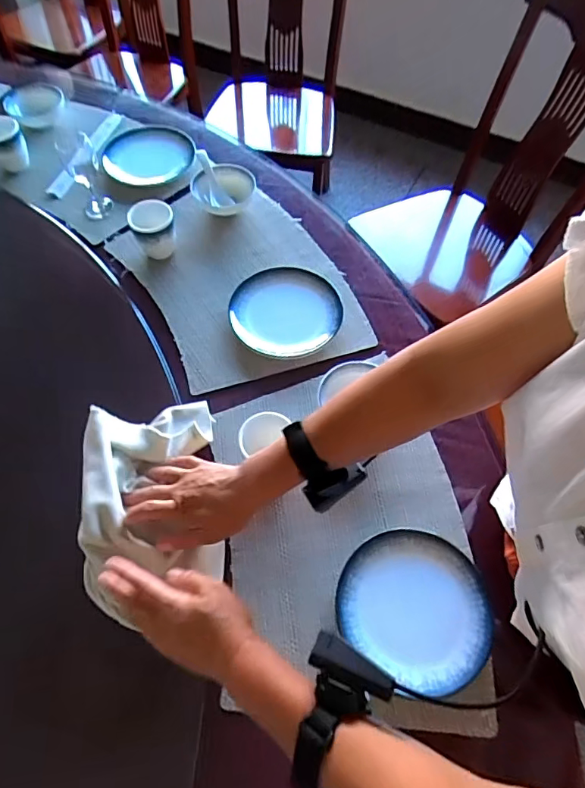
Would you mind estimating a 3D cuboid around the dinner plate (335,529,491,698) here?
[{"bbox_3d":[0.144,0.243,0.565,0.167,0.014,0.157,0,61,0],"label":"dinner plate"}]

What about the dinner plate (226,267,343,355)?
[{"bbox_3d":[-0.008,-0.137,0.758,0.168,0.024,0.170,3,58,-4],"label":"dinner plate"}]

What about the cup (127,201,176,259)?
[{"bbox_3d":[-0.225,-0.267,0.795,0.067,0.082,0.061,0,61,0],"label":"cup"}]

